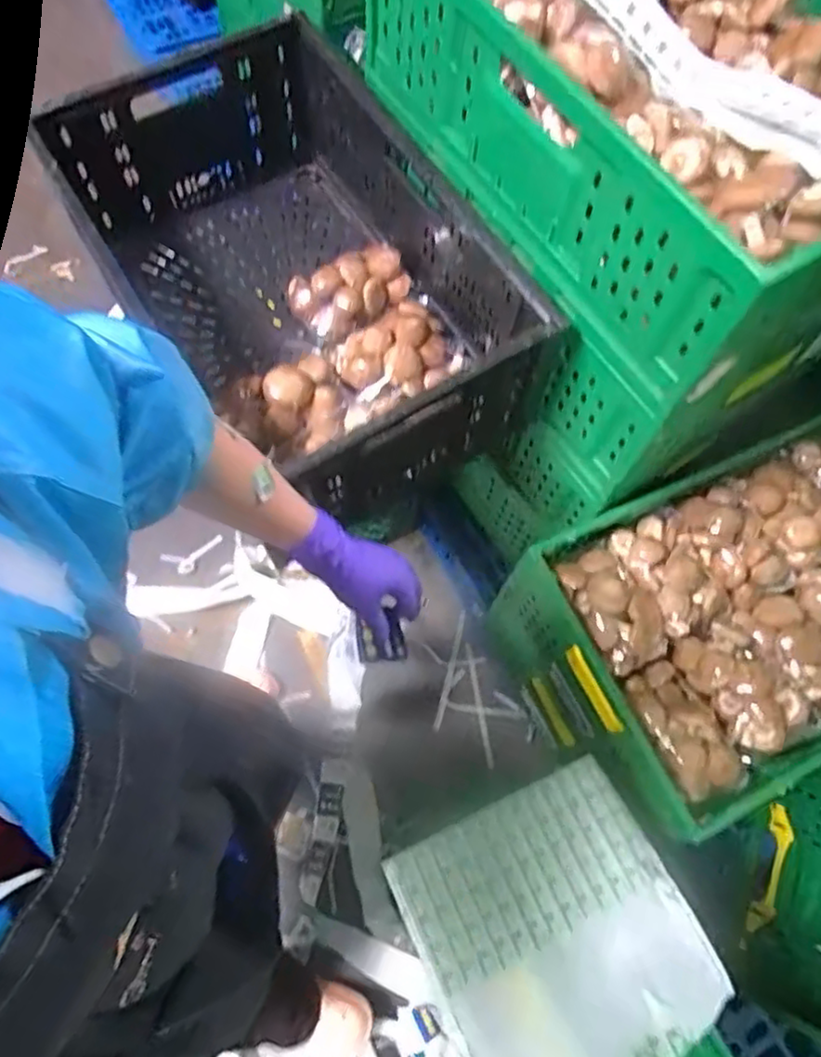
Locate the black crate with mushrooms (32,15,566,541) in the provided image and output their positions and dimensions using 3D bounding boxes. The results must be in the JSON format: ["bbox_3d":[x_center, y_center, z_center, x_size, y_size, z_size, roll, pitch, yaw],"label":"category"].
[{"bbox_3d":[-0.135,-0.346,0.878,0.355,0.237,0.638,-37,74,-16],"label":"black crate with mushrooms"}]

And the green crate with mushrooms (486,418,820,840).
[{"bbox_3d":[0.483,0.110,0.952,0.608,0.188,0.385,-24,71,-12],"label":"green crate with mushrooms"}]

